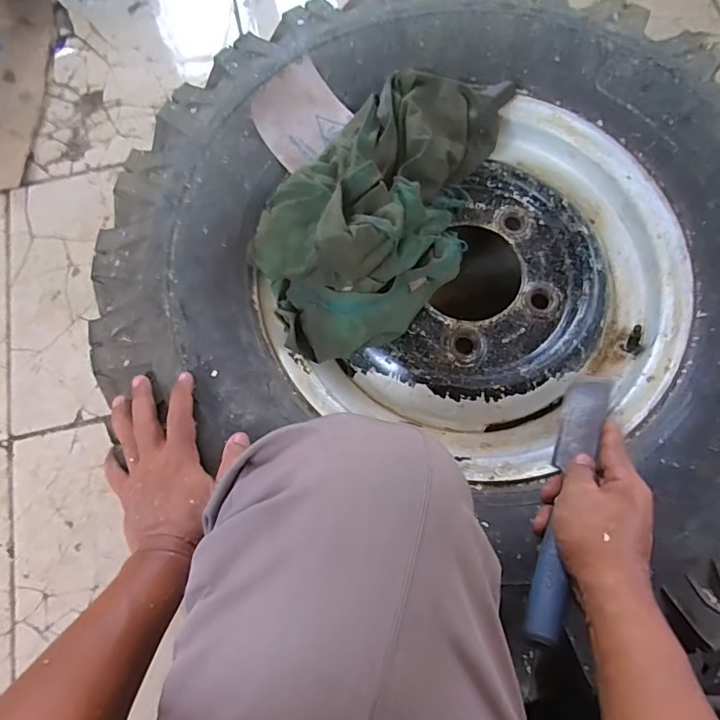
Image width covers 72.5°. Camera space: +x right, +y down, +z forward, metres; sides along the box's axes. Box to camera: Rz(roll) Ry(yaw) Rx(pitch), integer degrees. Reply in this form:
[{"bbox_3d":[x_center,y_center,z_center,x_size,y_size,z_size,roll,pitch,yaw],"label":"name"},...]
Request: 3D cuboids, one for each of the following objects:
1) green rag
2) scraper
[{"bbox_3d":[0.039,-0.174,0.487,0.178,0.106,0.344,40,78,12],"label":"green rag"},{"bbox_3d":[0.175,0.103,0.403,0.033,0.023,0.252,24,51,8],"label":"scraper"}]

